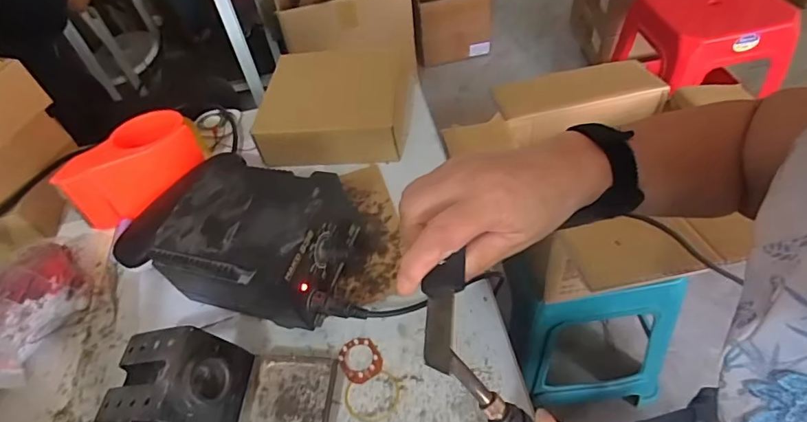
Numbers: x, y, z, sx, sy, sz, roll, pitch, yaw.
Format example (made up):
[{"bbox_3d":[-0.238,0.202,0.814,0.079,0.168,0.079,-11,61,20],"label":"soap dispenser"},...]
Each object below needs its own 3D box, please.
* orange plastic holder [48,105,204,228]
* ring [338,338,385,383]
[{"bbox_3d":[-0.299,-0.051,0.546,0.143,0.069,0.072,-36,54,-19],"label":"orange plastic holder"},{"bbox_3d":[-0.036,0.123,0.410,0.034,0.007,0.041,-28,52,-14],"label":"ring"}]

